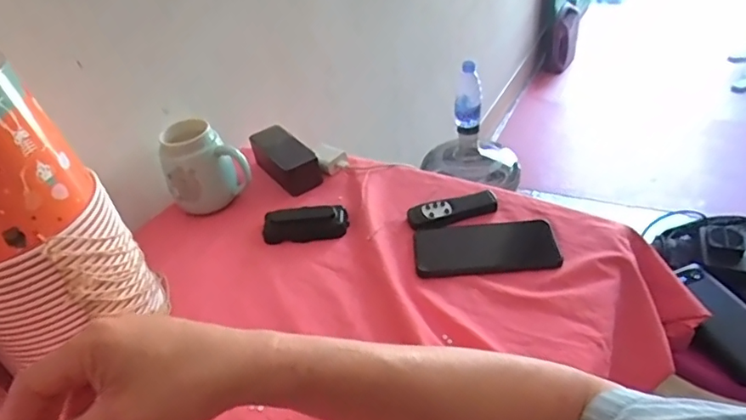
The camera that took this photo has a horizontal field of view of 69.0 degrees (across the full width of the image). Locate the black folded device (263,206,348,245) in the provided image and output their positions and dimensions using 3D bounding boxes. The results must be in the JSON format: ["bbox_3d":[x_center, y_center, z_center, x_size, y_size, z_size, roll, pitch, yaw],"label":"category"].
[{"bbox_3d":[-0.087,0.018,0.702,0.107,0.018,0.048,-6,38,3],"label":"black folded device"}]

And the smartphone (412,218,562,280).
[{"bbox_3d":[0.131,0.040,0.633,0.163,0.012,0.074,-6,38,2],"label":"smartphone"}]

